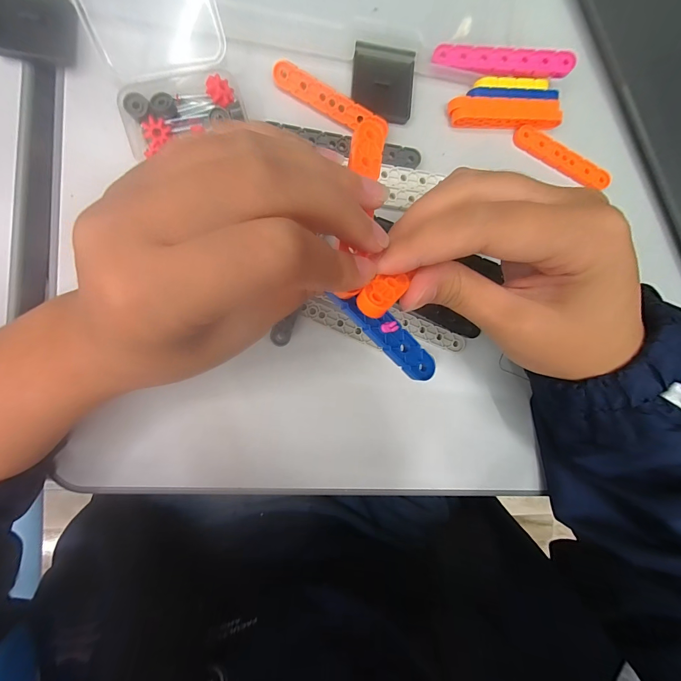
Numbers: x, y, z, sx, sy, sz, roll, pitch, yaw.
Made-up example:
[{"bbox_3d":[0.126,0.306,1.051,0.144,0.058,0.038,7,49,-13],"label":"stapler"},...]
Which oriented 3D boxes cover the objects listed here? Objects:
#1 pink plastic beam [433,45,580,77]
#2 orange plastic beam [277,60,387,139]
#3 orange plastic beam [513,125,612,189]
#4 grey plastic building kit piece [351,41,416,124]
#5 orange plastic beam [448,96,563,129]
[{"bbox_3d":[0.101,-0.174,0.205,0.086,0.004,0.014,4,108,0],"label":"pink plastic beam"},{"bbox_3d":[-0.005,-0.143,0.198,0.073,0.007,0.012,26,89,-9],"label":"orange plastic beam"},{"bbox_3d":[0.150,-0.123,0.222,0.073,0.004,0.014,26,106,-7],"label":"orange plastic beam"},{"bbox_3d":[0.026,-0.159,0.203,0.037,0.006,0.039,3,93,-8],"label":"grey plastic building kit piece"},{"bbox_3d":[0.107,-0.147,0.211,0.074,0.007,0.016,-4,94,-8],"label":"orange plastic beam"}]

